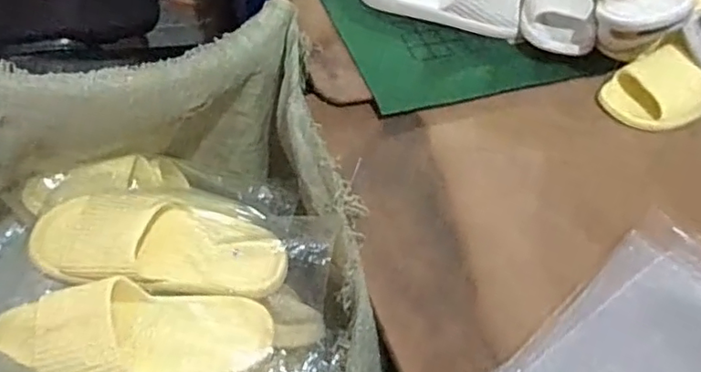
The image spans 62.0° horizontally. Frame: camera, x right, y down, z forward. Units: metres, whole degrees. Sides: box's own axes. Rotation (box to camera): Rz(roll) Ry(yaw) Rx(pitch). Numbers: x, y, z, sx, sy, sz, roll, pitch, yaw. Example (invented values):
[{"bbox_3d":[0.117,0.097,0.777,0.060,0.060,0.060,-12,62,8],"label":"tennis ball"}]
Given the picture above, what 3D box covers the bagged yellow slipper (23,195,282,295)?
[{"bbox_3d":[-0.197,0.060,0.618,0.264,0.069,0.096,11,54,-14],"label":"bagged yellow slipper"}]

